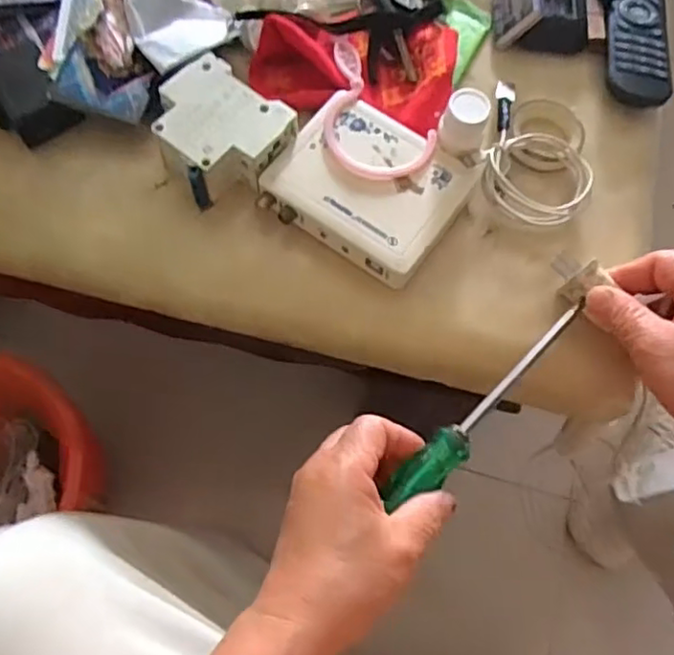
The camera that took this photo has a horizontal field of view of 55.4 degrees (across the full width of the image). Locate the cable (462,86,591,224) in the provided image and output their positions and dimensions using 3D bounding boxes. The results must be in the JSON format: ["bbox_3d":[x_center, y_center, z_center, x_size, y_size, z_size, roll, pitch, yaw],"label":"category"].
[{"bbox_3d":[0.127,-0.111,0.413,0.079,0.025,0.102,25,70,8],"label":"cable"}]

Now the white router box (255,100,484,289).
[{"bbox_3d":[0.019,-0.084,0.399,0.105,0.030,0.092,34,71,11],"label":"white router box"}]

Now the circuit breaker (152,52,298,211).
[{"bbox_3d":[-0.075,-0.119,0.399,0.079,0.033,0.072,38,72,12],"label":"circuit breaker"}]

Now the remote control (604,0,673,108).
[{"bbox_3d":[0.213,-0.221,0.460,0.043,0.020,0.151,9,68,1],"label":"remote control"}]

